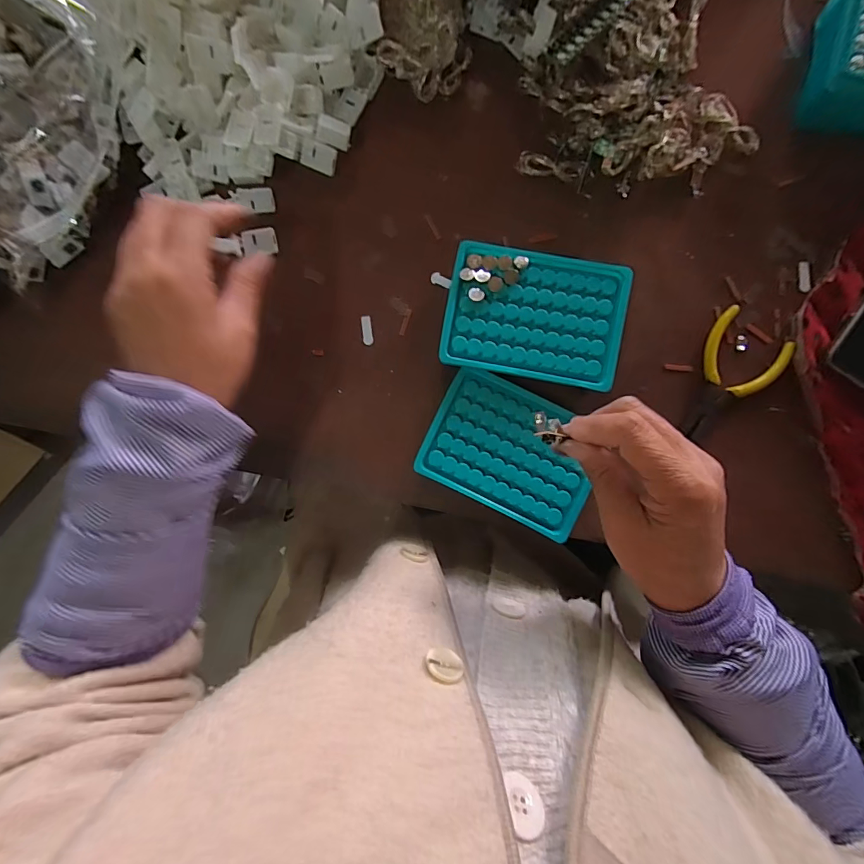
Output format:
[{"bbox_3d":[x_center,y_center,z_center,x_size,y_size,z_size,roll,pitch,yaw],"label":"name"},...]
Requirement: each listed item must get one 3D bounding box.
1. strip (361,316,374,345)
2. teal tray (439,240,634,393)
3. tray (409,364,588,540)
[{"bbox_3d":[-0.054,-0.084,0.352,0.008,0.004,0.024,-7,88,2],"label":"strip"},{"bbox_3d":[0.079,-0.090,0.337,0.132,0.026,0.097,10,89,3],"label":"teal tray"},{"bbox_3d":[0.065,0.016,0.342,0.131,0.008,0.097,27,89,3],"label":"tray"}]

